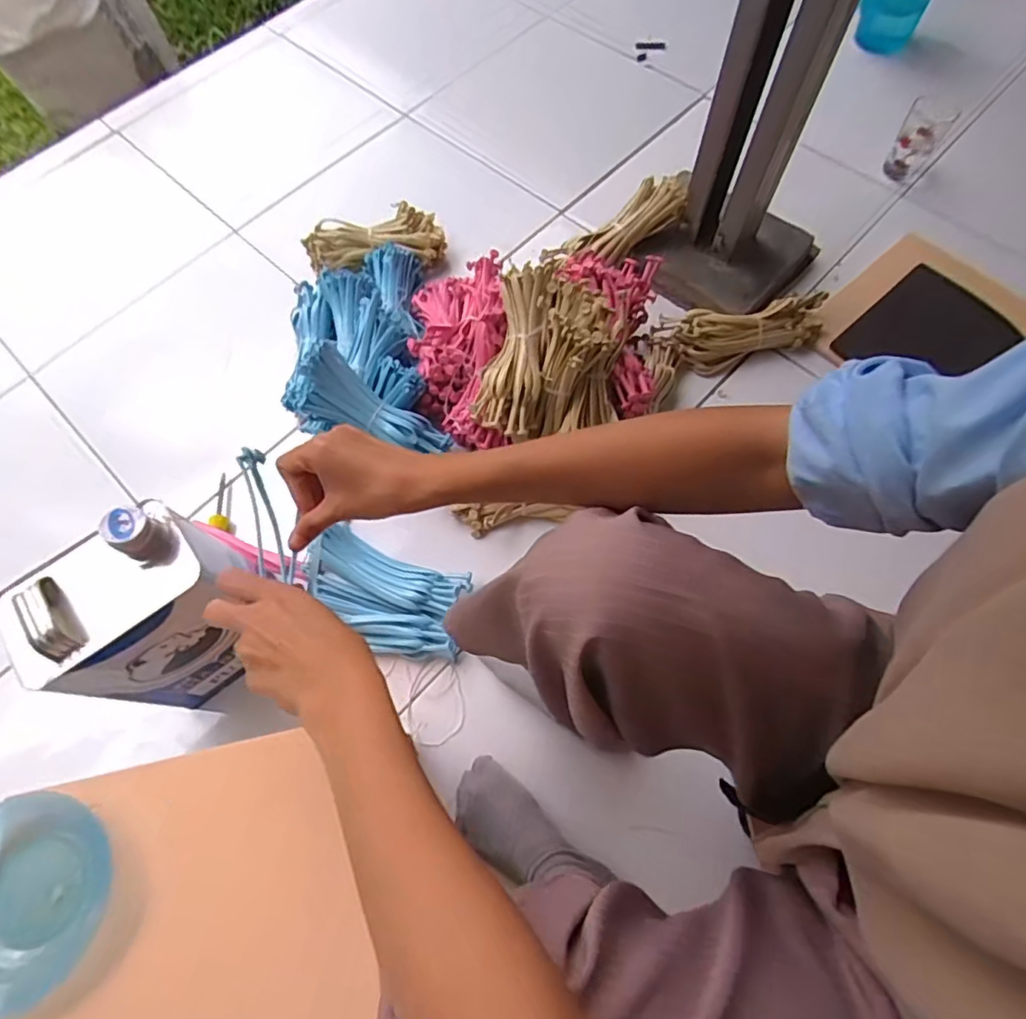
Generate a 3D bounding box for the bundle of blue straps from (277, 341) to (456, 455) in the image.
[{"bbox_3d":[-0.173,-0.129,0.754,0.207,0.054,0.086,26,68,-18],"label":"bundle of blue straps"}]

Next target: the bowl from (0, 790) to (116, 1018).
[{"bbox_3d":[-0.348,0.270,0.415,0.113,0.031,0.122,-1,67,3],"label":"bowl"}]

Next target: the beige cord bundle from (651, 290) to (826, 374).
[{"bbox_3d":[0.323,-0.253,0.848,0.240,0.054,0.075,-11,67,-2],"label":"beige cord bundle"}]

